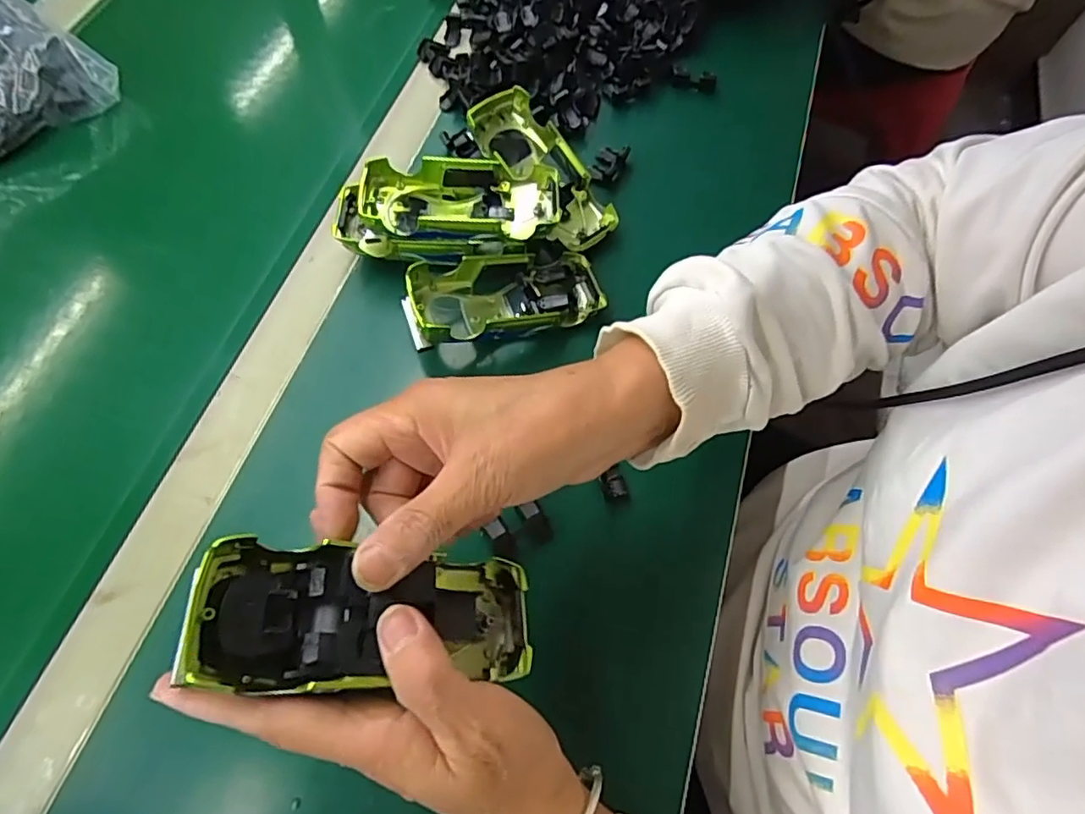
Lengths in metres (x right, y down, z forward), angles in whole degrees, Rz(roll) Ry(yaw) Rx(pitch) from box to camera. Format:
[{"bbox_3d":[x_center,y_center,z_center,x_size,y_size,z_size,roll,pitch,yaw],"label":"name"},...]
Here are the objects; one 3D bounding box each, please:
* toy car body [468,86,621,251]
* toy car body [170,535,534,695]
[{"bbox_3d":[0.000,-0.175,0.445,0.050,0.034,0.132,-36,86,-17],"label":"toy car body"},{"bbox_3d":[-0.066,0.084,0.238,0.133,0.026,0.050,15,60,-33],"label":"toy car body"}]

